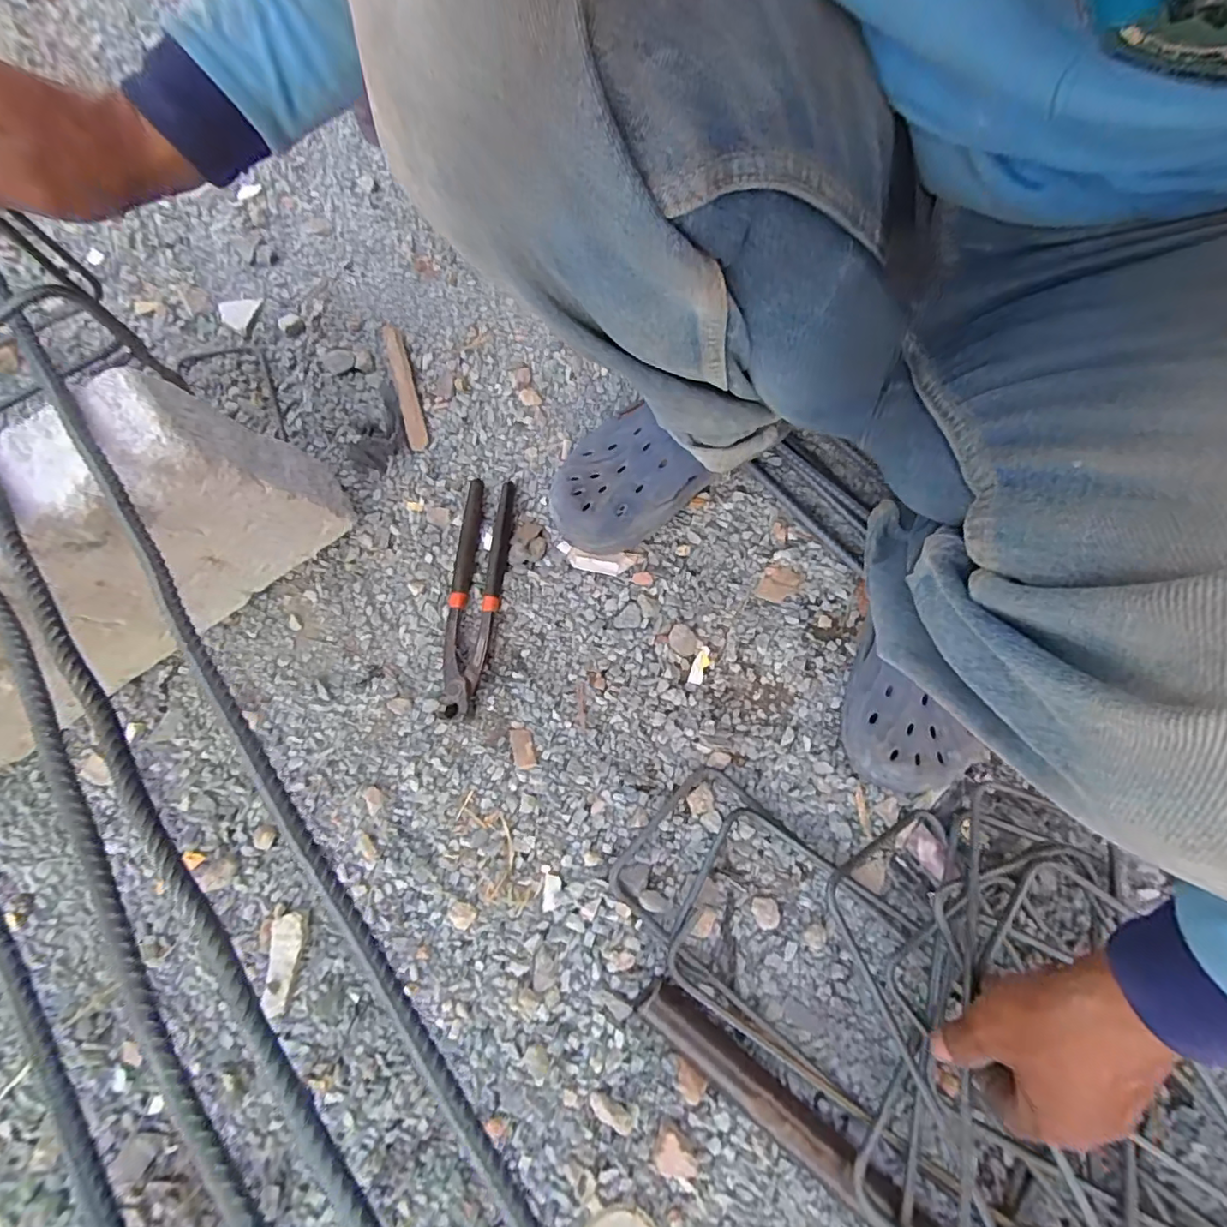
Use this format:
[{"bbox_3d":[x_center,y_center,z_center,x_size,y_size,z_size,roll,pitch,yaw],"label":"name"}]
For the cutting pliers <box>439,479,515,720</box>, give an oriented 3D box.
[{"bbox_3d":[-0.124,-0.017,0.510,0.043,0.022,0.215,6,74,2],"label":"cutting pliers"}]

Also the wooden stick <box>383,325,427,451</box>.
[{"bbox_3d":[-0.209,-0.231,0.573,0.018,0.017,0.146,-17,74,-4],"label":"wooden stick"}]

